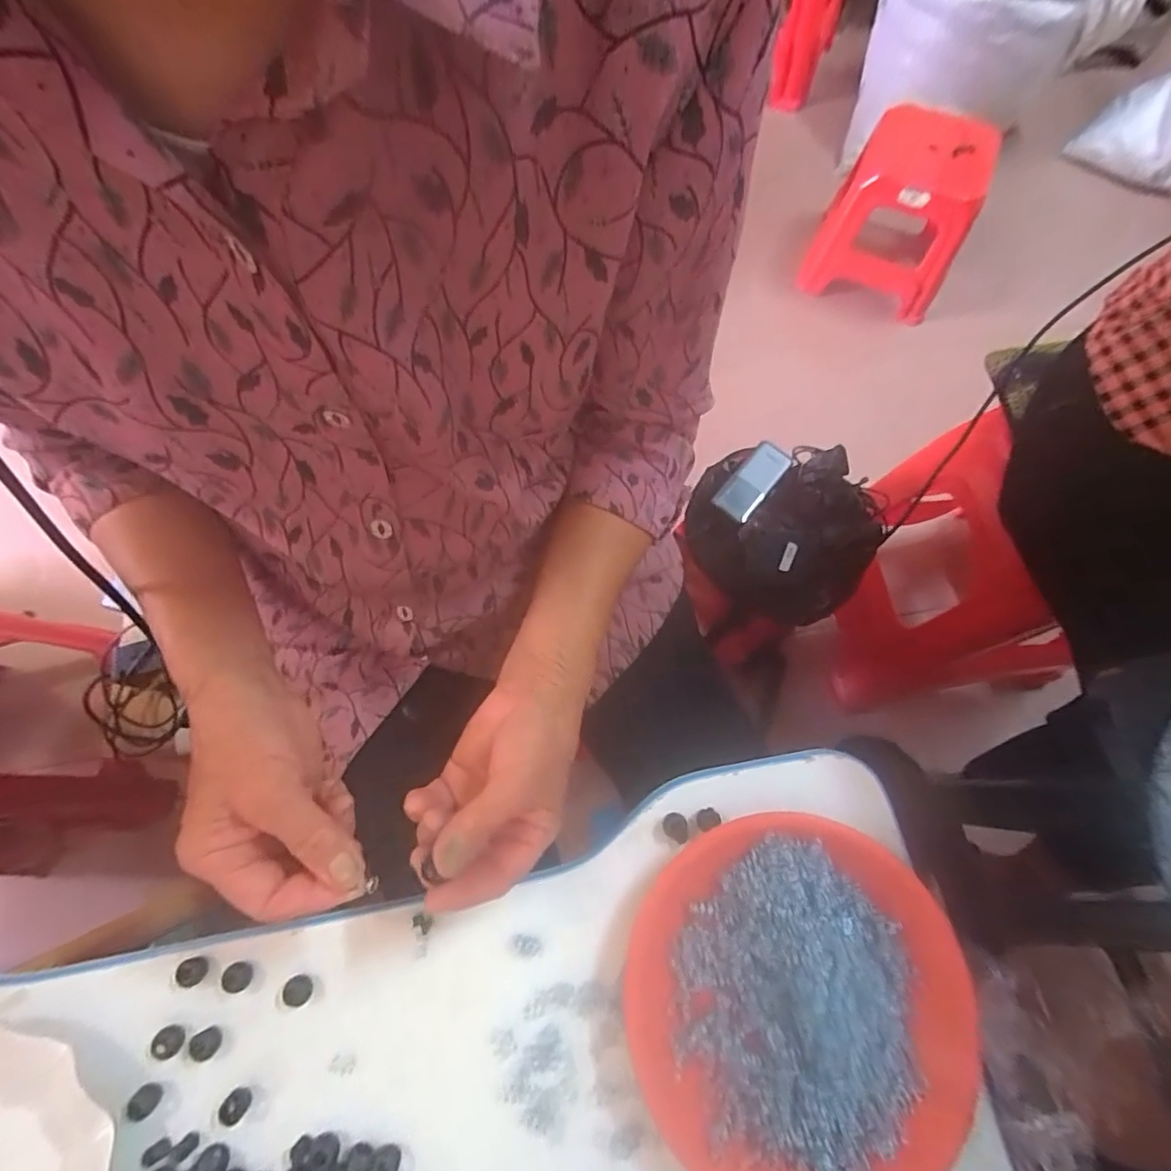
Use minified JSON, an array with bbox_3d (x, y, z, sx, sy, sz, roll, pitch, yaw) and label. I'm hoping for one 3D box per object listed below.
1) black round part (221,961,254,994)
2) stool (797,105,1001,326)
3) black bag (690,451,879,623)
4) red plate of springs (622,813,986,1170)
[{"bbox_3d":[-0.210,0.236,0.337,0.016,0.009,0.016,0,70,0],"label":"black round part"},{"bbox_3d":[0.684,-0.805,1.241,0.295,0.277,0.292,23,72,8],"label":"stool"},{"bbox_3d":[0.266,-0.079,0.773,0.226,0.088,0.256,-41,76,-14],"label":"black bag"},{"bbox_3d":[0.124,0.242,0.323,0.188,0.034,0.194,0,70,0],"label":"red plate of springs"}]

